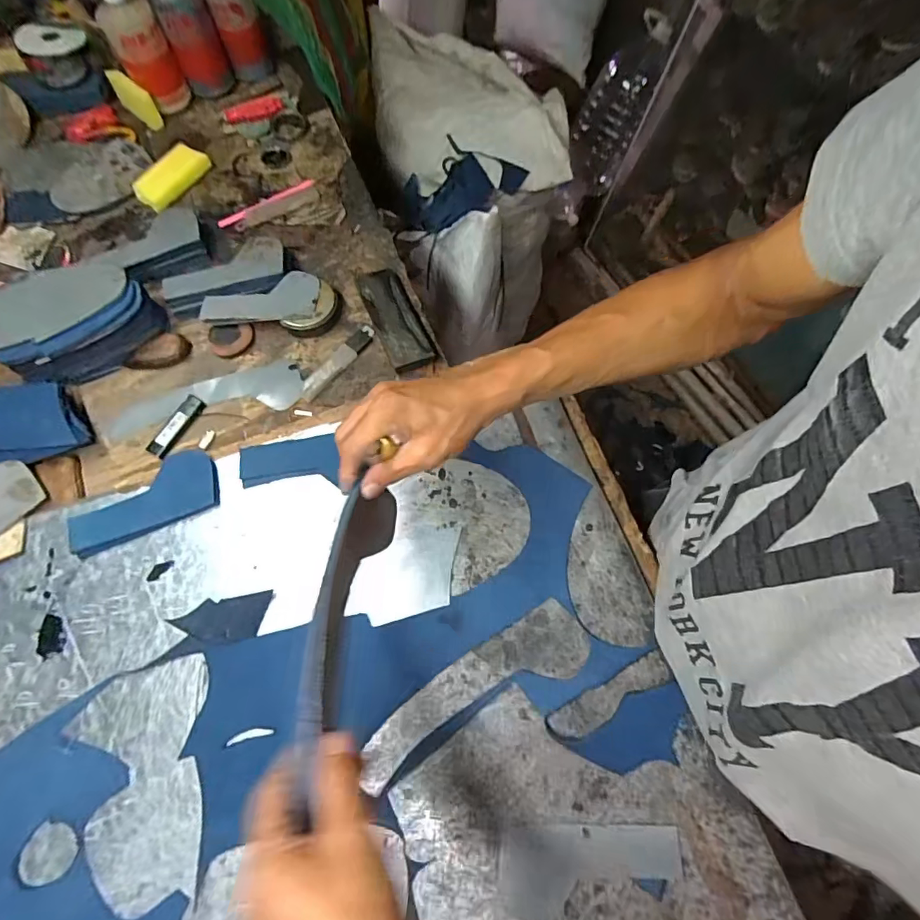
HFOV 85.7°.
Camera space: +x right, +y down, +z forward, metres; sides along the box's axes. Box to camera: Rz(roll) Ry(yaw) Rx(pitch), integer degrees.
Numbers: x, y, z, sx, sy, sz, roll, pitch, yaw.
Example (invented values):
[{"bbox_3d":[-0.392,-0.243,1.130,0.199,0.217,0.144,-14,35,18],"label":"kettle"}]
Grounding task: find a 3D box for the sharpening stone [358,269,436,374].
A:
[{"bbox_3d":[-0.081,-0.177,0.618,0.054,0.018,0.153,-21,71,-12],"label":"sharpening stone"}]

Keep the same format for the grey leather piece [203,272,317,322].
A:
[{"bbox_3d":[-0.245,-0.202,0.610,0.137,0.006,0.063,-2,73,-2],"label":"grey leather piece"}]

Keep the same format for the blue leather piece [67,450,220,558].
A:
[{"bbox_3d":[-0.323,0.038,0.508,0.140,0.016,0.074,-22,68,-9],"label":"blue leather piece"}]

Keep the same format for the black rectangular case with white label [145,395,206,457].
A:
[{"bbox_3d":[-0.325,-0.040,0.568,0.022,0.013,0.079,27,69,8],"label":"black rectangular case with white label"}]

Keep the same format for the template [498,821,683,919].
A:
[{"bbox_3d":[0.104,0.331,0.399,0.143,0.004,0.066,0,70,2],"label":"template"}]

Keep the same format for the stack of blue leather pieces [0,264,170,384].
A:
[{"bbox_3d":[-0.441,-0.160,0.569,0.161,0.086,0.102,-39,73,-13],"label":"stack of blue leather pieces"}]

